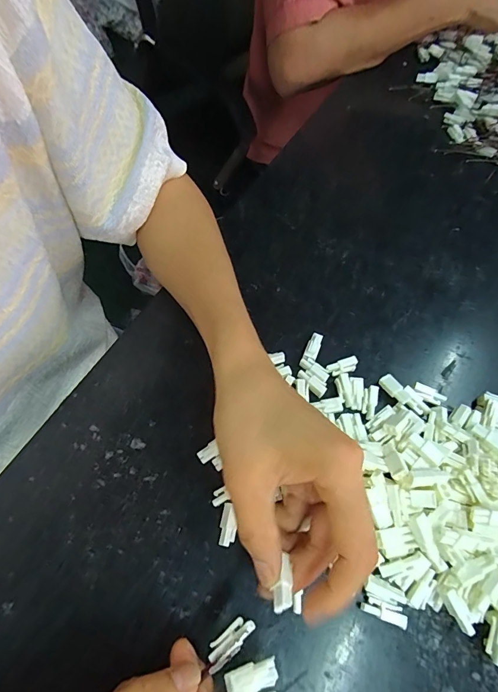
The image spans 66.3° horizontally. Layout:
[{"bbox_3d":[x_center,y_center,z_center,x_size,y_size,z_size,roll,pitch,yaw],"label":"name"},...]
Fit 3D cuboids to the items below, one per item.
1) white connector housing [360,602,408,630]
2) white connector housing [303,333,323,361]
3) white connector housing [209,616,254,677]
[{"bbox_3d":[0.081,0.161,0.229,0.027,0.009,0.007,21,63,8],"label":"white connector housing"},{"bbox_3d":[0.053,0.001,0.310,0.010,0.008,0.027,22,63,9],"label":"white connector housing"},{"bbox_3d":[-0.010,0.146,0.188,0.027,0.011,0.009,-35,69,-19],"label":"white connector housing"}]

